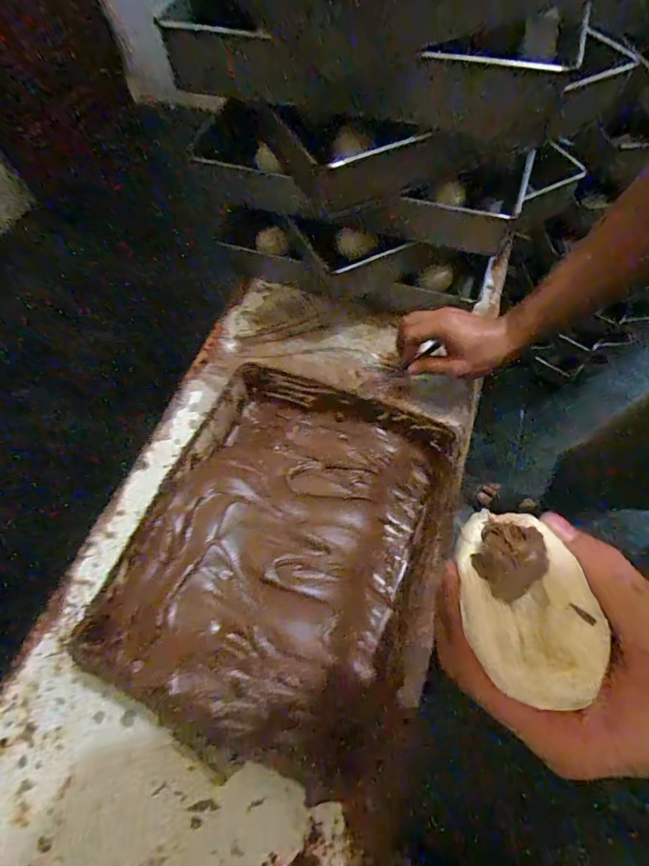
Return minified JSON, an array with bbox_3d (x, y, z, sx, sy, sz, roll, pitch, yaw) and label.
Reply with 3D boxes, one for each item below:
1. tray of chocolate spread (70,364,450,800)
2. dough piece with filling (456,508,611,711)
[{"bbox_3d":[-0.037,0.116,0.464,0.284,0.057,0.375,17,62,9],"label":"tray of chocolate spread"},{"bbox_3d":[0.086,0.070,0.185,0.046,0.026,0.073,-22,61,25],"label":"dough piece with filling"}]

